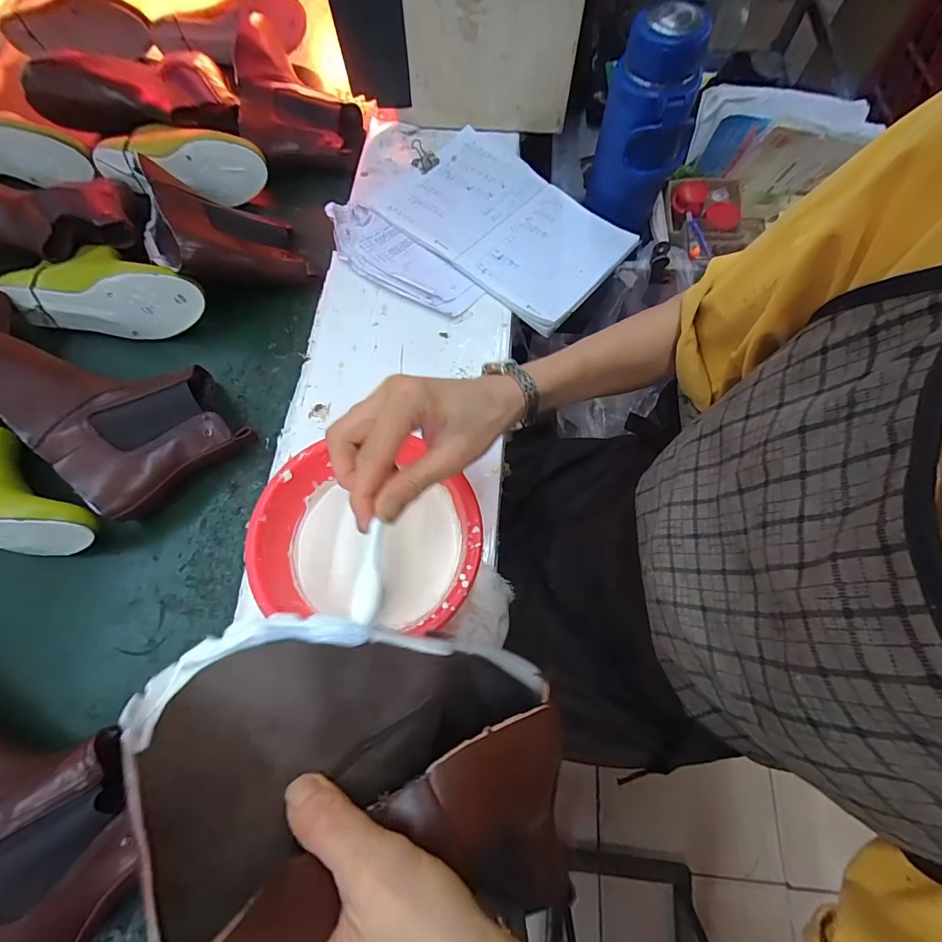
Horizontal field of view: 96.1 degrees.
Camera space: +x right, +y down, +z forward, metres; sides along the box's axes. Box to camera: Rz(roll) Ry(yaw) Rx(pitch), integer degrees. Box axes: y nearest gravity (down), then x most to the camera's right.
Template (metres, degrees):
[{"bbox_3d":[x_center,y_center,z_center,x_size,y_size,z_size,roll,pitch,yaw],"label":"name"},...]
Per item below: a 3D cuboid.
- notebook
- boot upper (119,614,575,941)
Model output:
[{"bbox_3d":[0.044,-0.339,0.571,0.308,0.012,0.213,38,73,12],"label":"notebook"},{"bbox_3d":[-0.050,0.144,0.217,0.208,0.122,0.114,9,70,2],"label":"boot upper"}]

